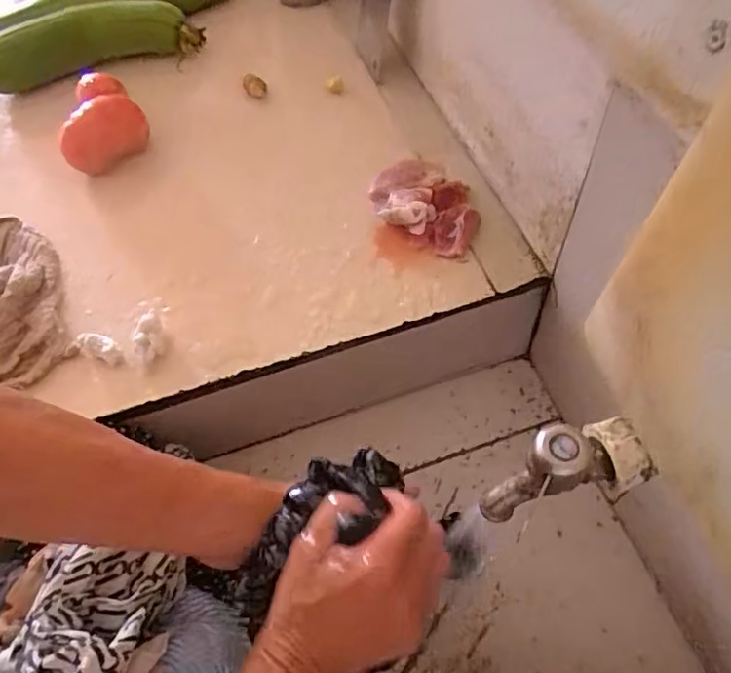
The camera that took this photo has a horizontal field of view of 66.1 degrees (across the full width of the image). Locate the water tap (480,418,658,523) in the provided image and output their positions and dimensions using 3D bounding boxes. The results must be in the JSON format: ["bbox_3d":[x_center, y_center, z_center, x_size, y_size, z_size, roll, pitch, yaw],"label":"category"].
[{"bbox_3d":[0.112,0.074,0.309,0.089,0.059,0.038,-20,57,-9],"label":"water tap"}]

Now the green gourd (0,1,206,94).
[{"bbox_3d":[-0.387,-0.398,0.770,0.311,0.055,0.090,-16,56,-6],"label":"green gourd"}]

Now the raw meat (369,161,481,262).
[{"bbox_3d":[0.060,-0.130,0.547,0.107,0.037,0.076,25,61,20],"label":"raw meat"}]

